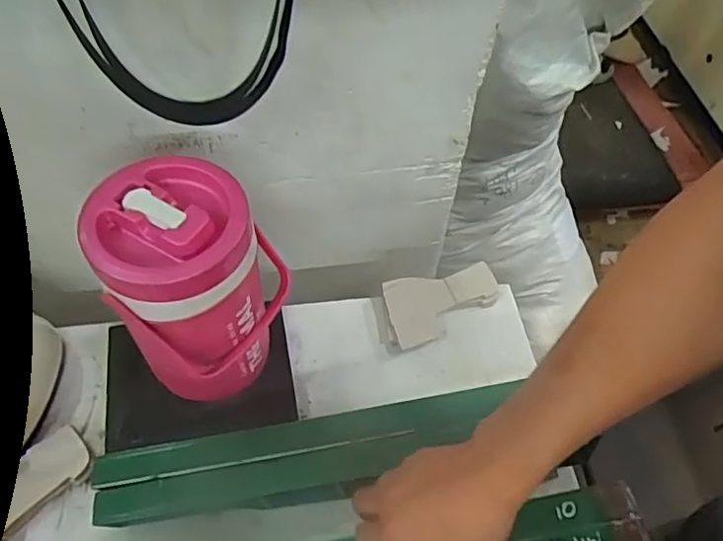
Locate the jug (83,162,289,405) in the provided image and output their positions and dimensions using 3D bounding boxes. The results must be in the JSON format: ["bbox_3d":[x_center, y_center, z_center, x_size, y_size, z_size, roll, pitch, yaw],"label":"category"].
[{"bbox_3d":[-0.161,0.021,0.558,0.137,0.224,0.133,2,55,-2],"label":"jug"}]

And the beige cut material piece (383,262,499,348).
[{"bbox_3d":[0.103,0.042,0.725,0.141,0.029,0.081,-12,57,-11],"label":"beige cut material piece"}]

